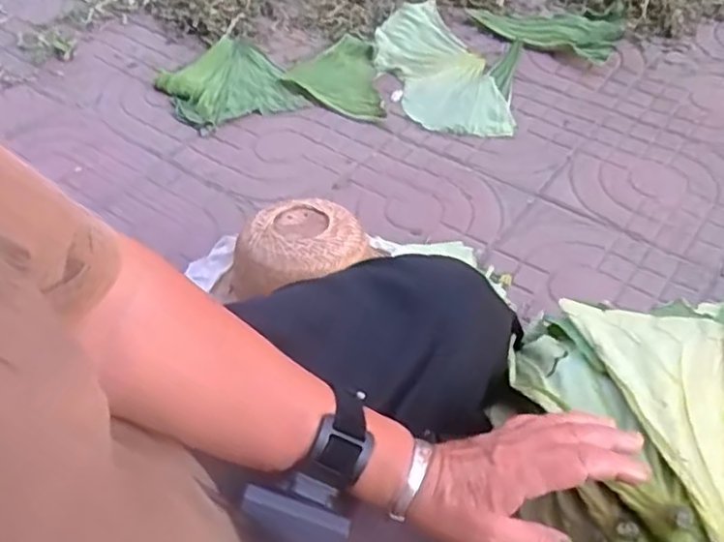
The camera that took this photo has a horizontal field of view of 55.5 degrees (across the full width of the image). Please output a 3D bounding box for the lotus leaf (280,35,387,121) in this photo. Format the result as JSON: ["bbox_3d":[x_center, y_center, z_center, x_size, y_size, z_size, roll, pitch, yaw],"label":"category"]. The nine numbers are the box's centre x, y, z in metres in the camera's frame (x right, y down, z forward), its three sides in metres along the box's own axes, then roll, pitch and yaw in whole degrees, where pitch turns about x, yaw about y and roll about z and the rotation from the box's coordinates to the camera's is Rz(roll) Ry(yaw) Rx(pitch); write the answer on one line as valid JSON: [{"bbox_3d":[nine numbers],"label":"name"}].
[{"bbox_3d":[-0.051,-0.370,1.375,0.188,0.042,0.271,-15,47,-8],"label":"lotus leaf"}]

